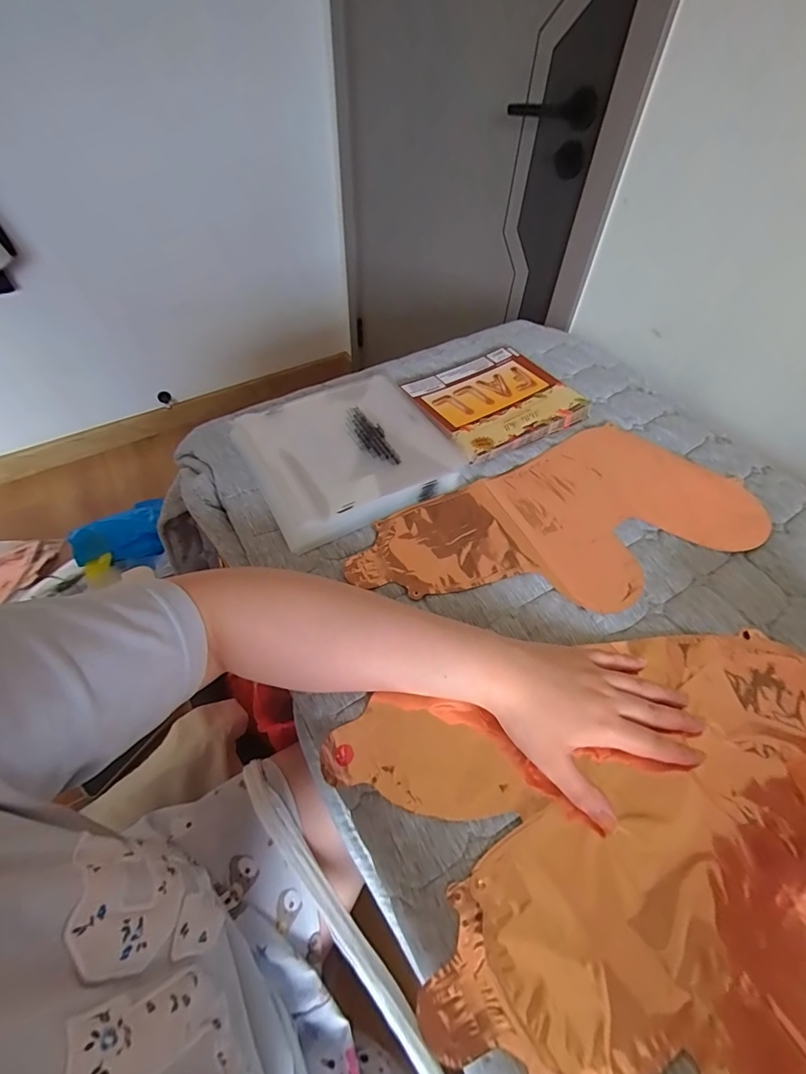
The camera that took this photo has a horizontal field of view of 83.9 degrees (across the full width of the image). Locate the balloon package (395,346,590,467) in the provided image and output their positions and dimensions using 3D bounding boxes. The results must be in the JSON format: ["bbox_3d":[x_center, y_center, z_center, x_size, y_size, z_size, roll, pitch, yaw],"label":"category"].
[{"bbox_3d":[0.126,-0.185,0.603,0.199,0.017,0.168,-26,58,-20],"label":"balloon package"}]

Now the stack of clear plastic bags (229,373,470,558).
[{"bbox_3d":[-0.064,-0.105,0.528,0.222,0.029,0.210,-24,57,-18],"label":"stack of clear plastic bags"}]

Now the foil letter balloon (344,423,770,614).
[{"bbox_3d":[0.167,-0.010,0.475,0.430,0.007,0.202,-22,56,-18],"label":"foil letter balloon"}]

